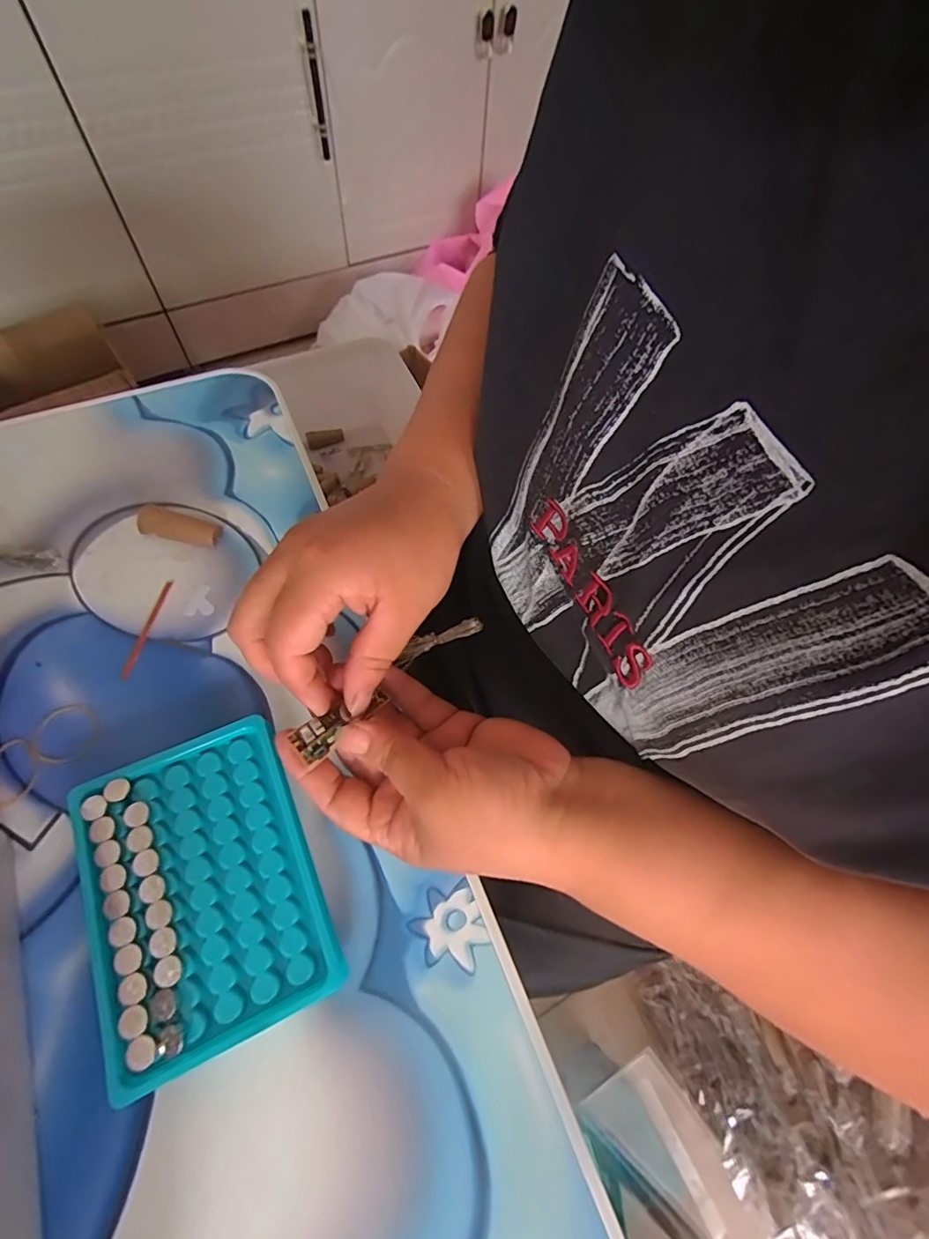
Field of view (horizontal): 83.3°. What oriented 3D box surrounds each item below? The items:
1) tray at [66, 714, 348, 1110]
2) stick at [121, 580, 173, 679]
[{"bbox_3d":[-0.122,0.123,0.244,0.095,0.021,0.131,-22,67,-14],"label":"tray"},{"bbox_3d":[-0.191,0.005,0.314,0.006,0.004,0.065,10,63,1],"label":"stick"}]

